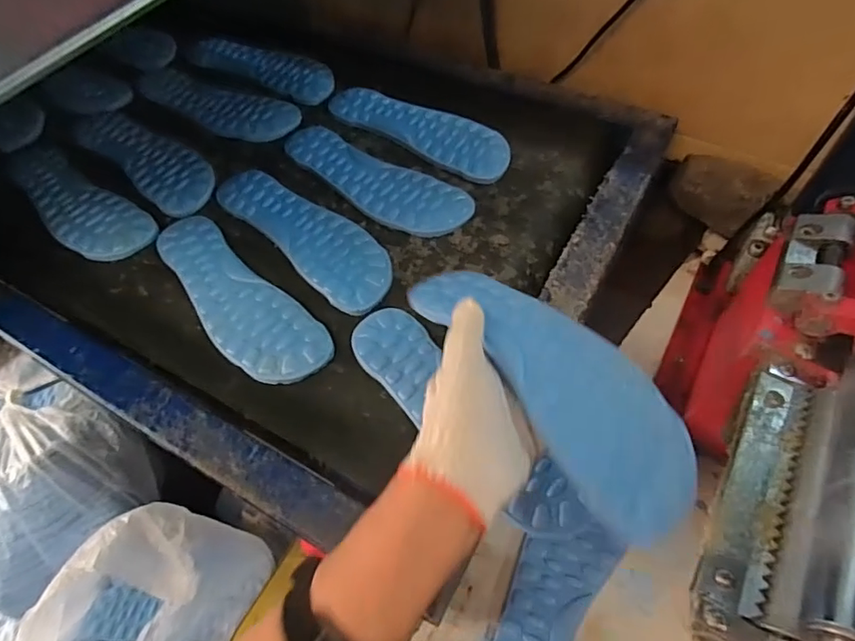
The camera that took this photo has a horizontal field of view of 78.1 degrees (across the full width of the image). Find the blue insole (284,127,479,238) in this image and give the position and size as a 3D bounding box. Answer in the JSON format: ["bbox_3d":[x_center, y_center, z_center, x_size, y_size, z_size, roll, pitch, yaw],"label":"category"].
[{"bbox_3d":[-0.069,-0.162,0.602,0.255,0.013,0.078,31,65,22],"label":"blue insole"}]

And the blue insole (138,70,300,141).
[{"bbox_3d":[-0.295,-0.291,0.707,0.274,0.009,0.087,24,62,19],"label":"blue insole"}]

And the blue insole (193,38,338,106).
[{"bbox_3d":[-0.235,-0.362,0.742,0.259,0.006,0.077,25,63,19],"label":"blue insole"}]

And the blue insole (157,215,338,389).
[{"bbox_3d":[-0.195,-0.027,0.522,0.078,0.008,0.253,-41,63,-20],"label":"blue insole"}]

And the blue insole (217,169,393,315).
[{"bbox_3d":[-0.131,-0.096,0.563,0.074,0.008,0.250,-41,63,-20],"label":"blue insole"}]

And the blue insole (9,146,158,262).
[{"bbox_3d":[-0.428,-0.147,0.622,0.294,0.010,0.080,32,65,23],"label":"blue insole"}]

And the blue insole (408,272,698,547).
[{"bbox_3d":[0.082,0.031,0.359,0.078,0.029,0.237,-31,57,-15],"label":"blue insole"}]

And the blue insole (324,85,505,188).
[{"bbox_3d":[-0.010,-0.237,0.644,0.251,0.013,0.079,31,65,22],"label":"blue insole"}]

